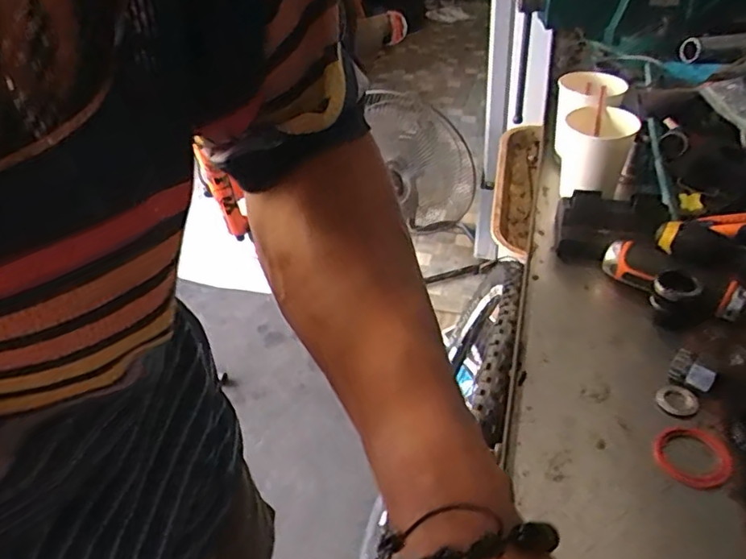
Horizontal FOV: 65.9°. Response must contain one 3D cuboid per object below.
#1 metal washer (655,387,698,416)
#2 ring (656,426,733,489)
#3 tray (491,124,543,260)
[{"bbox_3d":[0.219,0.088,0.415,0.027,0.007,0.021,23,48,29],"label":"metal washer"},{"bbox_3d":[0.210,0.116,0.379,0.043,0.008,0.046,-3,41,2],"label":"ring"},{"bbox_3d":[0.207,-0.133,0.846,0.062,0.046,0.334,7,42,14],"label":"tray"}]

